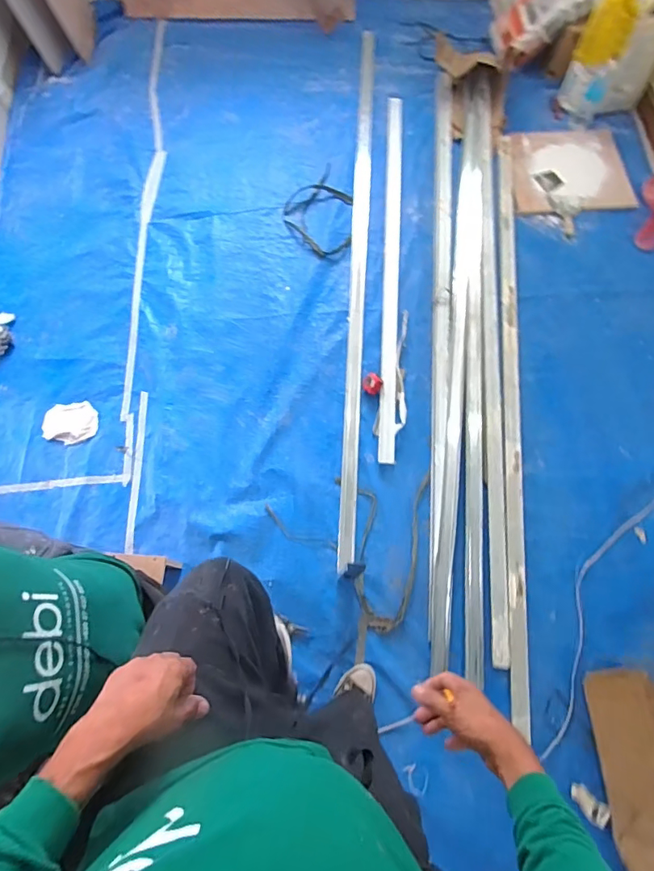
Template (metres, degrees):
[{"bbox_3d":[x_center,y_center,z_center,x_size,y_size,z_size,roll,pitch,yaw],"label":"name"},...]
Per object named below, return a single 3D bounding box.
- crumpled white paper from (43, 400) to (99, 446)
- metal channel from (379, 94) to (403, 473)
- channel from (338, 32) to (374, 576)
[{"bbox_3d":[-0.856,-0.043,1.528,0.176,0.019,0.139,-8,74,-4],"label":"crumpled white paper"},{"bbox_3d":[0.249,-0.673,1.738,0.060,0.041,1.593,4,74,0],"label":"metal channel"},{"bbox_3d":[0.126,-0.685,1.743,0.067,0.039,2.319,4,74,0],"label":"channel"}]

